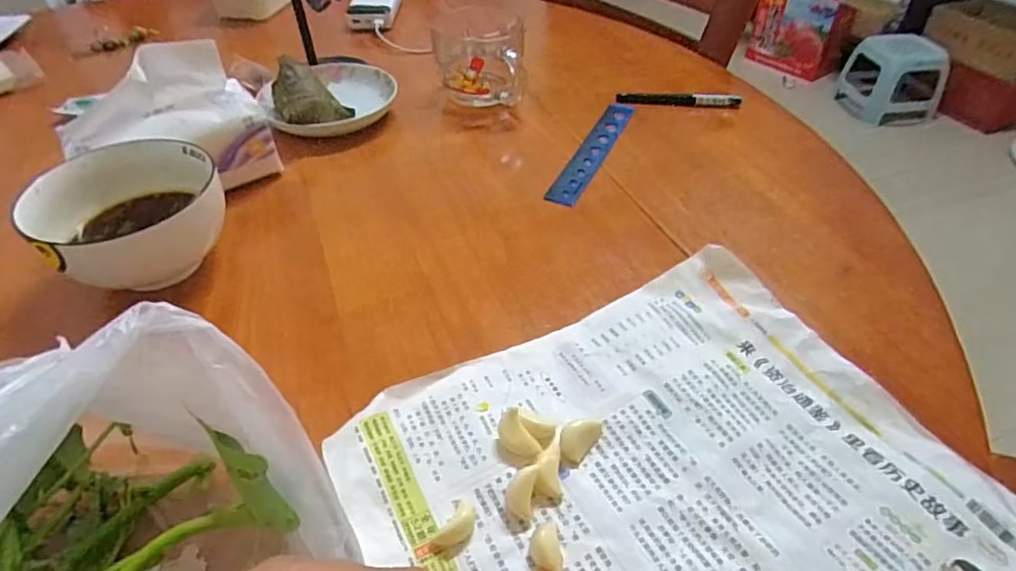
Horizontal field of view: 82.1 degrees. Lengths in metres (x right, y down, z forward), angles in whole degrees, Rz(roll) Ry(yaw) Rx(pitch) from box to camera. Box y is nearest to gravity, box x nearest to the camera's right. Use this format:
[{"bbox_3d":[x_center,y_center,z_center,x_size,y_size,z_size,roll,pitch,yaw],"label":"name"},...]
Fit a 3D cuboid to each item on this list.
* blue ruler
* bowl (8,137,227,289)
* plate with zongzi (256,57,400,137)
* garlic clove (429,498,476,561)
[{"bbox_3d":[0.093,-0.149,0.630,0.032,0.004,0.220,16,44,18],"label":"blue ruler"},{"bbox_3d":[-0.304,-0.048,0.472,0.107,0.076,0.122,30,50,29],"label":"bowl"},{"bbox_3d":[-0.210,-0.230,0.678,0.145,0.071,0.165,-13,44,-14],"label":"plate with zongzi"},{"bbox_3d":[-0.027,0.131,0.315,0.016,0.008,0.034,22,46,23],"label":"garlic clove"}]

